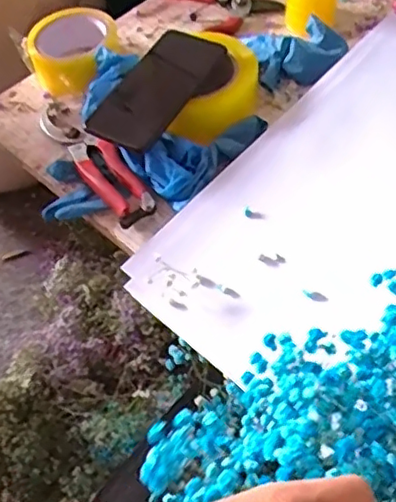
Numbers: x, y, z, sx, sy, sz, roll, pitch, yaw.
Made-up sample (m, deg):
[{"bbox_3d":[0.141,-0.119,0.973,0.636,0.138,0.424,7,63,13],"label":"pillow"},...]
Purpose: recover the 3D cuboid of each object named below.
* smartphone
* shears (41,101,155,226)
[{"bbox_3d":[-0.040,-0.164,0.613,0.074,0.011,0.163,23,60,20],"label":"smartphone"},{"bbox_3d":[-0.109,-0.099,0.626,0.042,0.015,0.200,-31,58,-16],"label":"shears"}]

